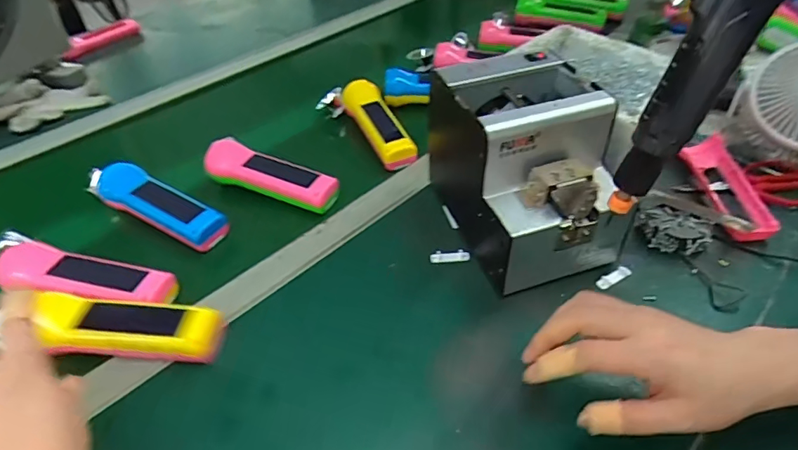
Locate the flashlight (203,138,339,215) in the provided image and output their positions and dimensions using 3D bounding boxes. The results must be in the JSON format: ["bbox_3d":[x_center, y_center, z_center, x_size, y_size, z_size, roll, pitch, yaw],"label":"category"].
[{"bbox_3d":[-0.153,-0.059,0.573,0.167,0.042,0.041,13,45,18],"label":"flashlight"}]

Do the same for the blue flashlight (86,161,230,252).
[{"bbox_3d":[-0.272,-0.026,0.542,0.184,0.038,0.041,18,46,22],"label":"blue flashlight"}]

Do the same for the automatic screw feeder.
[{"bbox_3d":[0.114,-0.068,0.495,0.128,0.165,0.223,-14,45,-10],"label":"automatic screw feeder"}]

